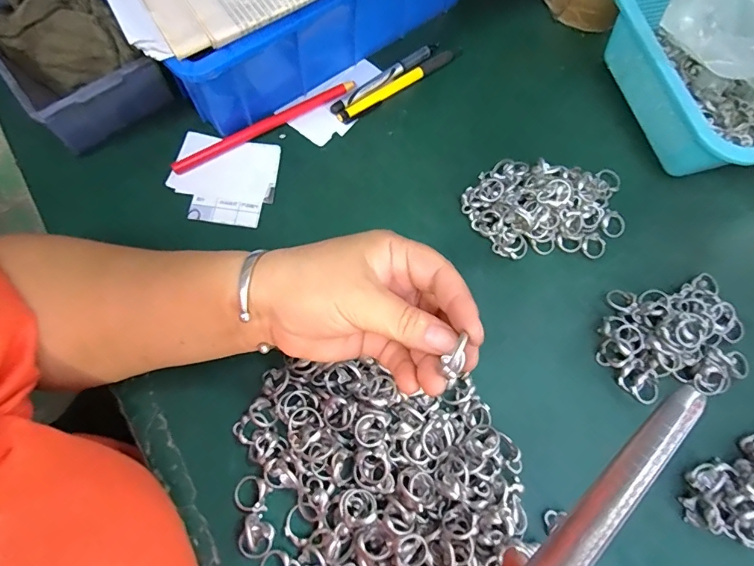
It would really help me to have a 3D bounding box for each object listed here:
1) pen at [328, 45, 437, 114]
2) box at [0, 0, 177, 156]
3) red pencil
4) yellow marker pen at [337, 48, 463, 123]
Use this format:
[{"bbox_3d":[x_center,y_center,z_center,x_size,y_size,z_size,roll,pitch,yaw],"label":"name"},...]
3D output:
[{"bbox_3d":[0.010,-0.184,0.386,0.123,0.010,0.012,-38,78,-15],"label":"pen"},{"bbox_3d":[-0.249,-0.186,0.338,0.092,0.057,0.157,-39,78,-15],"label":"box"},{"bbox_3d":[-0.092,-0.133,0.362,0.165,0.008,0.012,-30,76,-13],"label":"red pencil"},{"bbox_3d":[0.022,-0.179,0.386,0.135,0.008,0.012,-36,77,-14],"label":"yellow marker pen"}]

